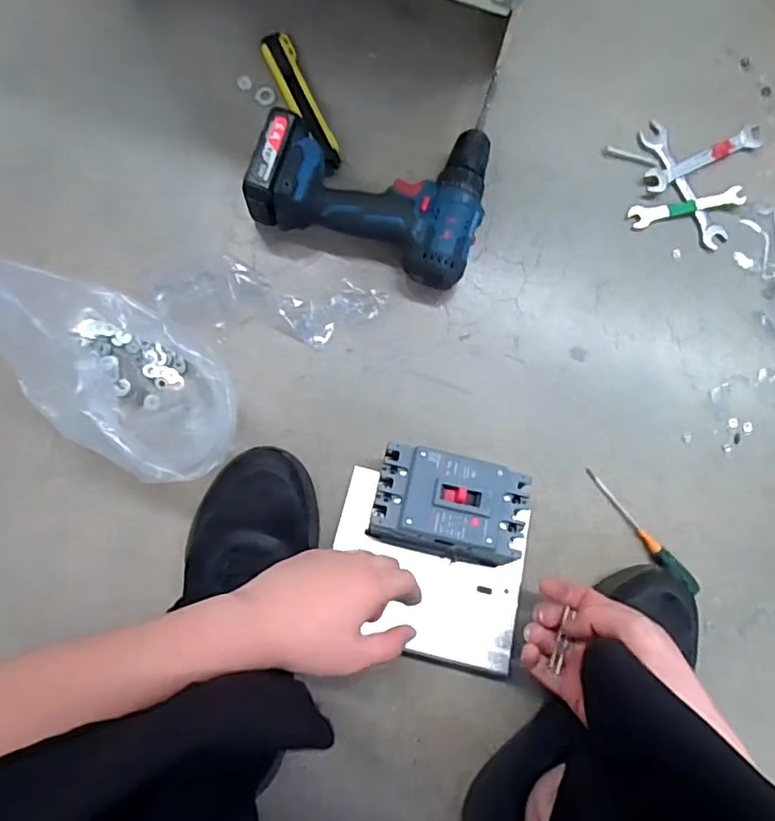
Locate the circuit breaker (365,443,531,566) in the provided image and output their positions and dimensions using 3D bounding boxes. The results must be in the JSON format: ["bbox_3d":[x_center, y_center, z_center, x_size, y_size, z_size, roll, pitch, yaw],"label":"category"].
[{"bbox_3d":[0.055,0.086,0.518,0.129,0.077,0.088,12,83,-1],"label":"circuit breaker"}]

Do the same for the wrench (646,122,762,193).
[{"bbox_3d":[0.328,-0.260,0.591,0.133,0.008,0.026,-24,85,-5],"label":"wrench"}]

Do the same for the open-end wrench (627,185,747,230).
[{"bbox_3d":[0.305,-0.209,0.584,0.117,0.009,0.023,-14,84,-4],"label":"open-end wrench"}]

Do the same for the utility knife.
[{"bbox_3d":[-0.087,-0.317,0.587,0.032,0.013,0.151,-24,85,-5],"label":"utility knife"}]

